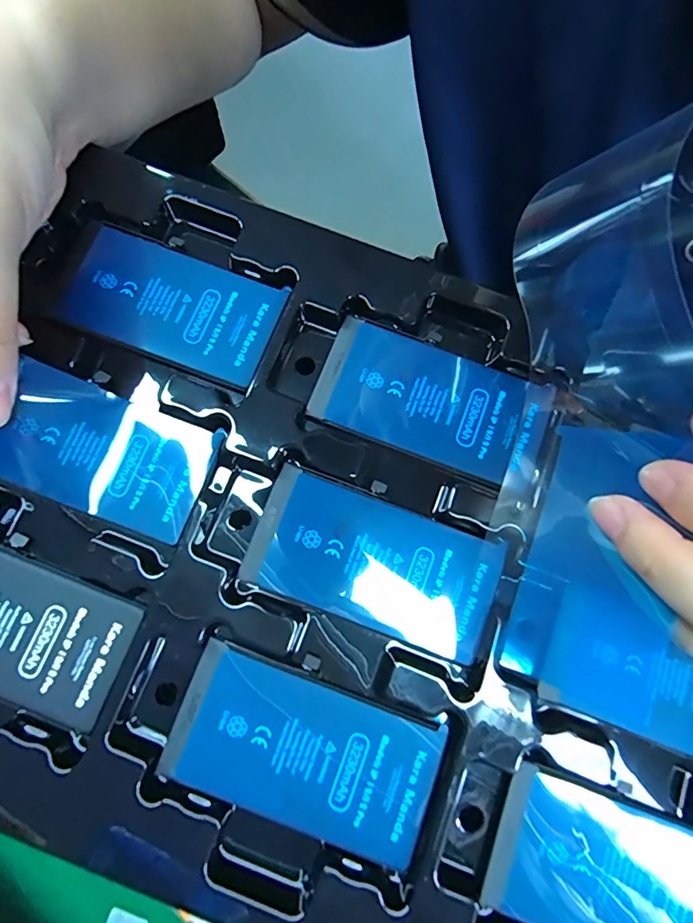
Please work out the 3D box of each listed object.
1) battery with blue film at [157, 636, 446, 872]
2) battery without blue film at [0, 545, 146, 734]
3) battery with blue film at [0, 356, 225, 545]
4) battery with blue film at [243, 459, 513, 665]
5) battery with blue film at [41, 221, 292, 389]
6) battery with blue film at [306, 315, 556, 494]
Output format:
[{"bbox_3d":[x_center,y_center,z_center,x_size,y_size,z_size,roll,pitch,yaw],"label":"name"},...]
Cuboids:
[{"bbox_3d":[-0.014,0.094,0.156,0.083,0.004,0.043,21,80,3],"label":"battery with blue film"},{"bbox_3d":[-0.115,0.053,0.160,0.084,0.004,0.044,21,80,3],"label":"battery without blue film"},{"bbox_3d":[-0.094,-0.006,0.174,0.089,0.004,0.042,20,80,3],"label":"battery with blue film"},{"bbox_3d":[0.010,0.035,0.169,0.084,0.004,0.043,21,80,3],"label":"battery with blue film"},{"bbox_3d":[-0.069,-0.062,0.185,0.083,0.004,0.042,21,80,3],"label":"battery with blue film"},{"bbox_3d":[0.032,-0.023,0.181,0.083,0.004,0.043,22,80,3],"label":"battery with blue film"}]

